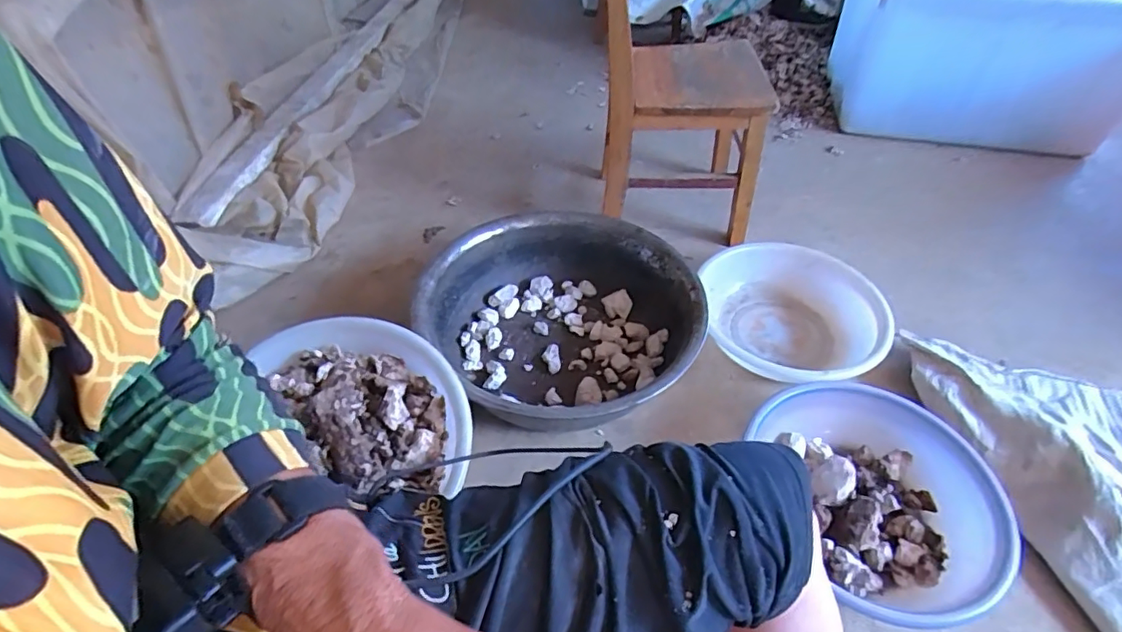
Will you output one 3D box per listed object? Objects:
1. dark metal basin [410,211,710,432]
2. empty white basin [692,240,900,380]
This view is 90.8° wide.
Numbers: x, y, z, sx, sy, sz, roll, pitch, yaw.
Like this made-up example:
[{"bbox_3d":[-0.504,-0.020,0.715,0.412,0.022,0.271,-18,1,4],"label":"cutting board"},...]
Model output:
[{"bbox_3d":[0.009,0.006,0.929,0.440,0.144,0.410,-1,46,1],"label":"dark metal basin"},{"bbox_3d":[0.392,-0.002,0.964,0.293,0.088,0.303,-1,46,1],"label":"empty white basin"}]

